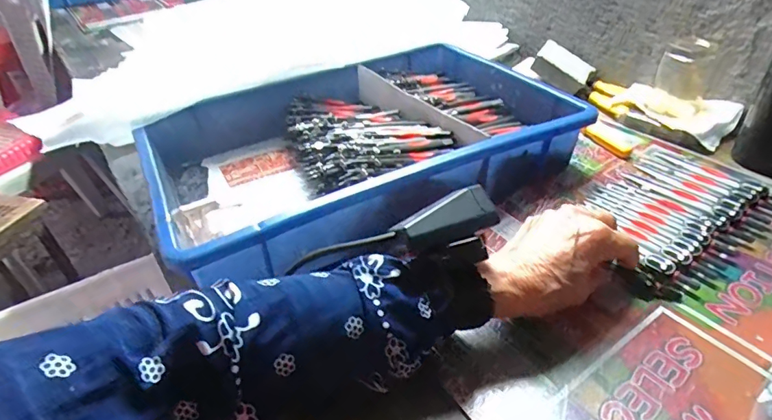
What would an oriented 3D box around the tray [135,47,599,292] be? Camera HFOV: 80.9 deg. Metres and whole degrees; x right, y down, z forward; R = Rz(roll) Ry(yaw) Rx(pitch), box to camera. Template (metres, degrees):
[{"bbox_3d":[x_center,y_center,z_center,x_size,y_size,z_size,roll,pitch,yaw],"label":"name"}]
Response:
[{"bbox_3d":[-0.034,-0.081,0.507,0.415,0.078,0.293,-21,41,-21],"label":"tray"}]

